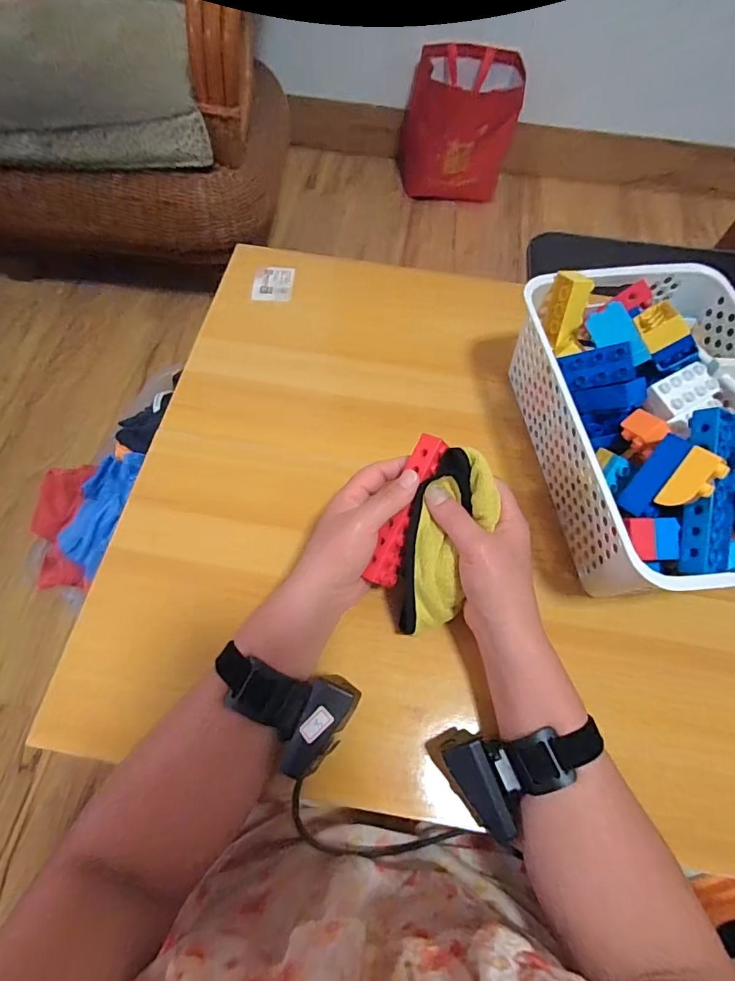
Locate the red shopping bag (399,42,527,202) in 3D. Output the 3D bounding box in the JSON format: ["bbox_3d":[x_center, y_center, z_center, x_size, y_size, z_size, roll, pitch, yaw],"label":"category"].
[{"bbox_3d":[0.259,-1.023,1.368,0.303,0.289,0.223,1,64,-2],"label":"red shopping bag"}]

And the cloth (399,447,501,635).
[{"bbox_3d":[0.060,0.043,0.383,0.060,0.024,0.153,17,99,5],"label":"cloth"}]

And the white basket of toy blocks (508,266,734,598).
[{"bbox_3d":[0.262,-0.060,0.433,0.208,0.118,0.308,-5,65,-5],"label":"white basket of toy blocks"}]

